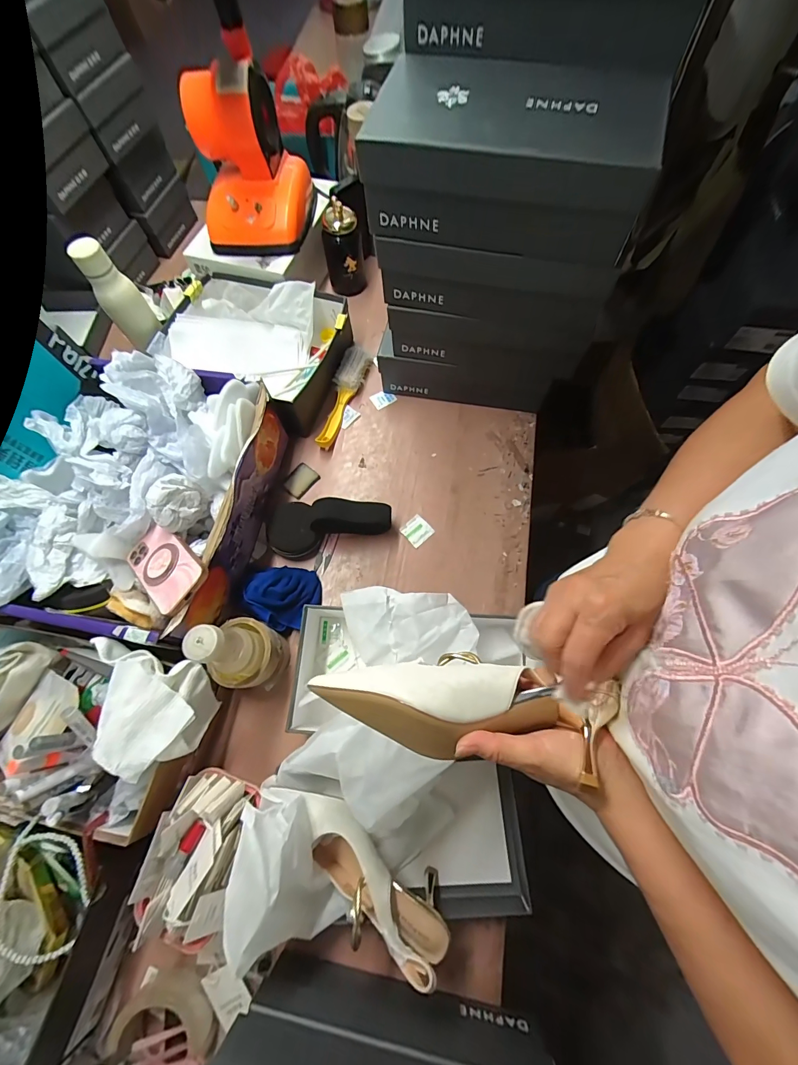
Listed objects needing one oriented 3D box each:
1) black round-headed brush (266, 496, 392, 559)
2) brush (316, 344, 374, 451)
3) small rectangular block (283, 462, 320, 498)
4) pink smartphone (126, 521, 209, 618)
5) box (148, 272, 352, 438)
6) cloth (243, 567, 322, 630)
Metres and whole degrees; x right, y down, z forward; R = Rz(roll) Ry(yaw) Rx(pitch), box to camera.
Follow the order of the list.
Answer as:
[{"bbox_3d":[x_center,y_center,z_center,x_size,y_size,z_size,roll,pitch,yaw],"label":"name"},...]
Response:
[{"bbox_3d":[-0.119,-0.015,0.624,0.210,0.085,0.090,-10,68,14],"label":"black round-headed brush"},{"bbox_3d":[-0.111,-0.258,0.739,0.053,0.043,0.219,17,71,9],"label":"brush"},{"bbox_3d":[-0.175,-0.092,0.696,0.046,0.010,0.059,33,74,14],"label":"small rectangular block"},{"bbox_3d":[-0.309,0.043,0.511,0.142,0.013,0.074,29,80,30],"label":"pink smartphone"},{"bbox_3d":[-0.272,-0.351,0.751,0.326,0.103,0.261,21,71,10],"label":"box"},{"bbox_3d":[-0.177,0.090,0.594,0.102,0.059,0.100,34,74,14],"label":"cloth"}]

